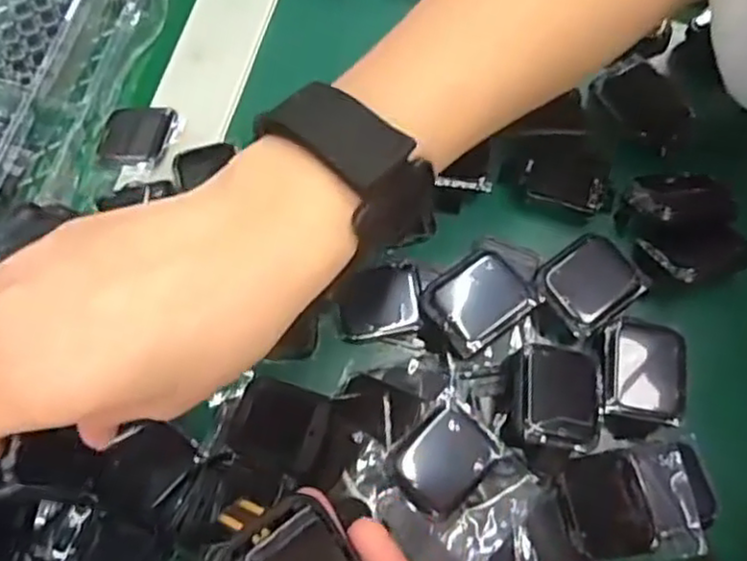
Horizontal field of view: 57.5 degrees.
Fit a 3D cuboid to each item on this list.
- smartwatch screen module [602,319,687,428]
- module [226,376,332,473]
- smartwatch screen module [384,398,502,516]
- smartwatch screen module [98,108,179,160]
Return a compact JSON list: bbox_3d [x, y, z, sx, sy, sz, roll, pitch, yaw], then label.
[{"bbox_3d":[0.116,0.038,0.290,0.033,0.004,0.042,10,70,1],"label":"smartwatch screen module"},{"bbox_3d":[-0.039,0.059,0.283,0.037,0.004,0.033,17,70,3],"label":"module"},{"bbox_3d":[0.028,0.072,0.276,0.042,0.007,0.031,-40,77,-15],"label":"smartwatch screen module"},{"bbox_3d":[-0.117,-0.072,0.337,0.038,0.006,0.031,5,68,13],"label":"smartwatch screen module"}]

